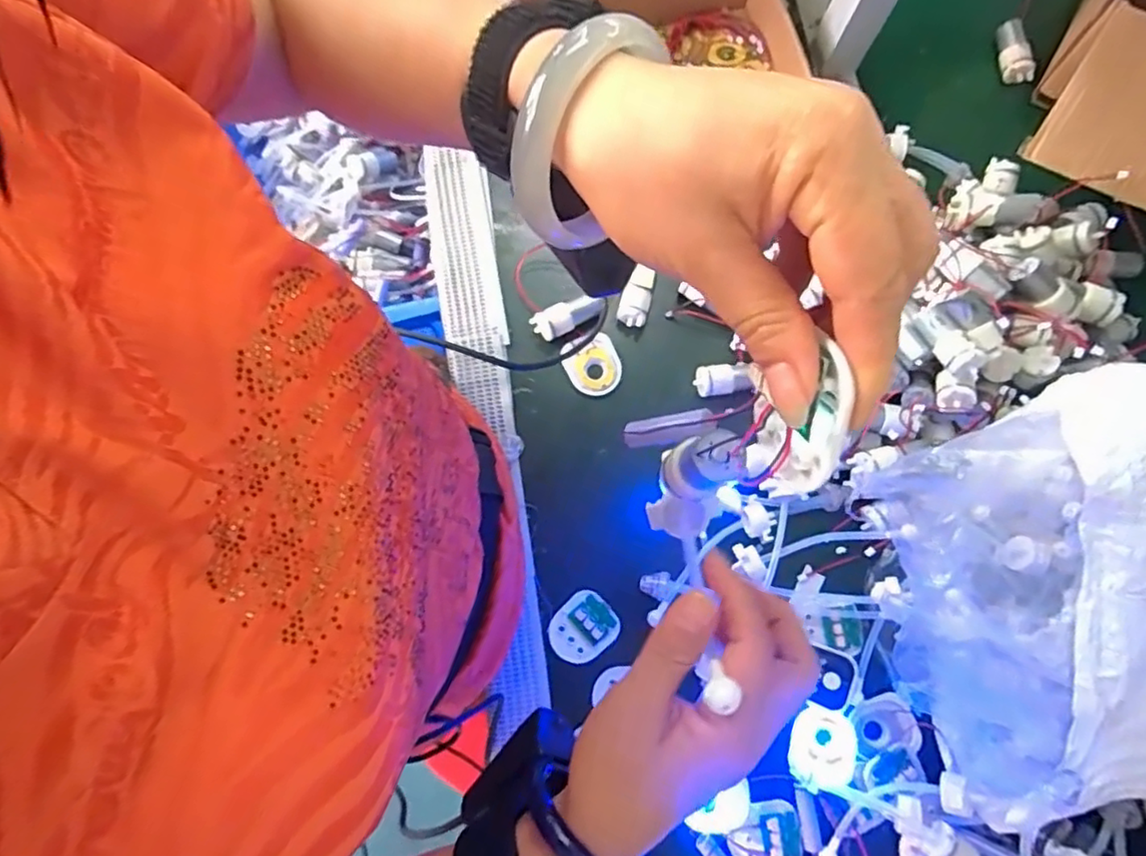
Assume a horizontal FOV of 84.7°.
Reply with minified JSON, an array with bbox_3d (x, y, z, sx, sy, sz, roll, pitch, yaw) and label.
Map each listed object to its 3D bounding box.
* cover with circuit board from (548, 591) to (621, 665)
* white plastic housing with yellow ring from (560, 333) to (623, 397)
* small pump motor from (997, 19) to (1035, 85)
[{"bbox_3d":[0.009,0.174,0.543,0.059,0.008,0.051,-41,81,-8],"label":"cover with circuit board"},{"bbox_3d":[0.020,-0.059,0.586,0.049,0.018,0.056,-30,80,-6],"label":"white plastic housing with yellow ring"},{"bbox_3d":[0.464,-0.396,0.662,0.025,0.032,0.068,-5,78,-1],"label":"small pump motor"}]

